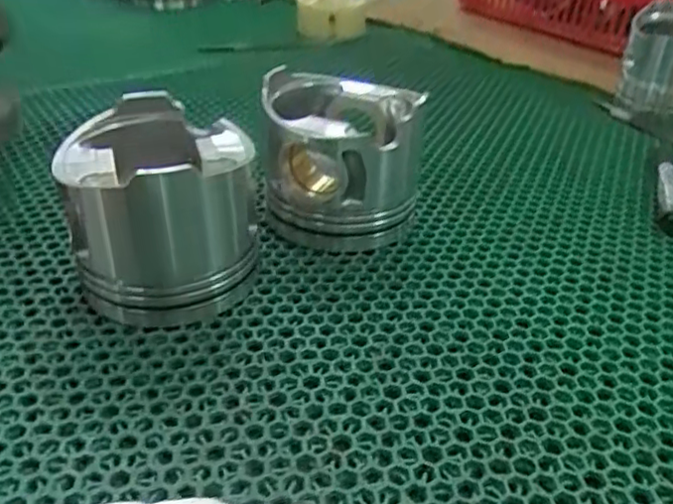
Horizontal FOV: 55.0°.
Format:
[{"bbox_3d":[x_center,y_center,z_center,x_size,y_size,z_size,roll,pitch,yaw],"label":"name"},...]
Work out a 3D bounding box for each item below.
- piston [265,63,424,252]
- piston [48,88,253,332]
[{"bbox_3d":[0.003,-0.070,0.468,0.107,0.094,0.110,1,34,-1],"label":"piston"},{"bbox_3d":[-0.106,-0.028,0.397,0.101,0.100,0.111,-8,35,-14],"label":"piston"}]

